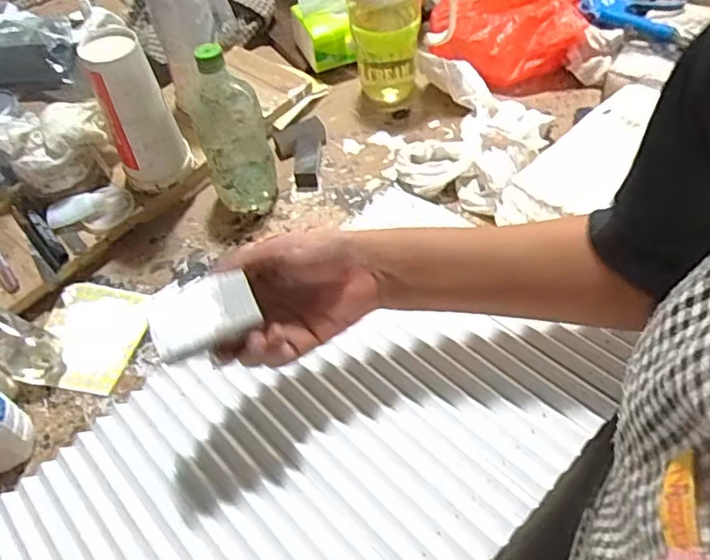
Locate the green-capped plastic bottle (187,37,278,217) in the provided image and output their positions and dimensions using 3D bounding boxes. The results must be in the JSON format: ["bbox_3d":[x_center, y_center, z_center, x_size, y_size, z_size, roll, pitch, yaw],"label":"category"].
[{"bbox_3d":[-0.143,-0.169,0.703,0.078,0.193,0.069,-19,55,-9],"label":"green-capped plastic bottle"}]

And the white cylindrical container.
[{"bbox_3d":[-0.254,-0.199,0.690,0.075,0.157,0.074,-14,54,-6],"label":"white cylindrical container"}]

